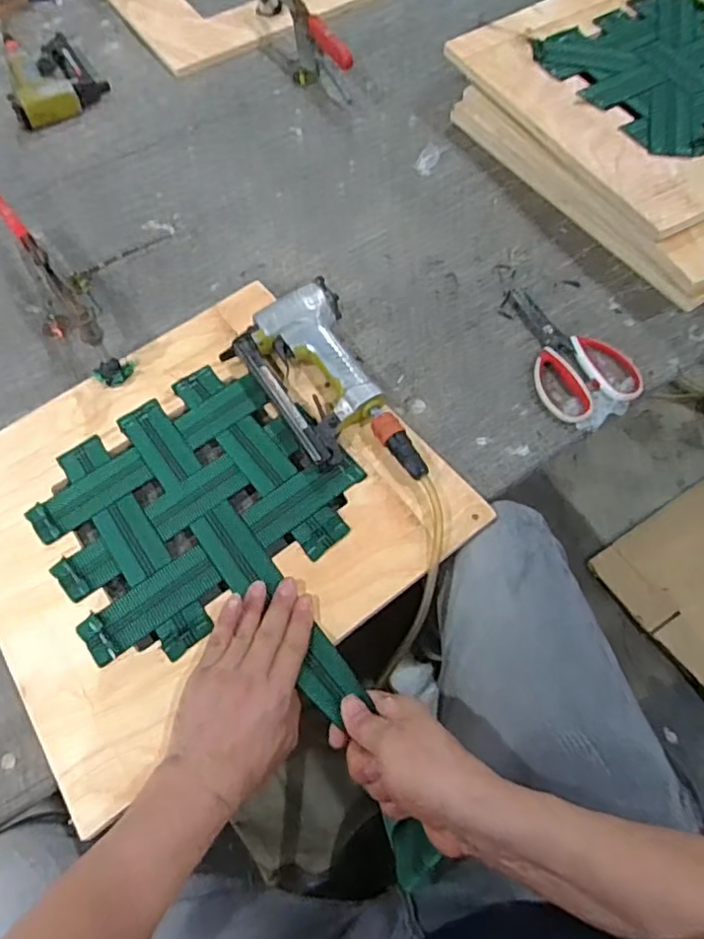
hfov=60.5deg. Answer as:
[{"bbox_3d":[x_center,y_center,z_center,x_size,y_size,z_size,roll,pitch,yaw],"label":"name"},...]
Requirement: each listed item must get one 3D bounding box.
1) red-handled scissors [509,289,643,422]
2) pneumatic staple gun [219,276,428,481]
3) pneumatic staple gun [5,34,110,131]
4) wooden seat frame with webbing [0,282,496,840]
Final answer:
[{"bbox_3d":[0.235,-0.139,0.672,0.106,0.012,0.182,-20,64,-7],"label":"red-handled scissors"},{"bbox_3d":[-0.017,-0.082,0.628,0.133,0.049,0.256,-36,67,-14],"label":"pneumatic staple gun"},{"bbox_3d":[-0.479,-0.641,0.956,0.142,0.042,0.241,-22,64,-8],"label":"pneumatic staple gun"},{"bbox_3d":[-0.145,0.040,0.588,0.420,0.024,0.413,-34,66,-13],"label":"wooden seat frame with webbing"}]

